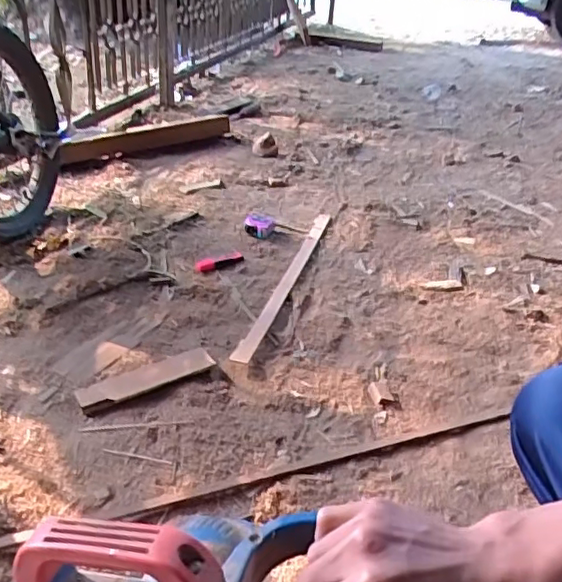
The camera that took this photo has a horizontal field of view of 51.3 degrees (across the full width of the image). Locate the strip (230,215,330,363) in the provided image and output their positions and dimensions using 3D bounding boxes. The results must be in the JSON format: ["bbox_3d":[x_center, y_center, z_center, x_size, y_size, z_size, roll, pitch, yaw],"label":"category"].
[{"bbox_3d":[0.020,-0.035,1.186,0.027,0.013,0.620,13,31,11],"label":"strip"}]

